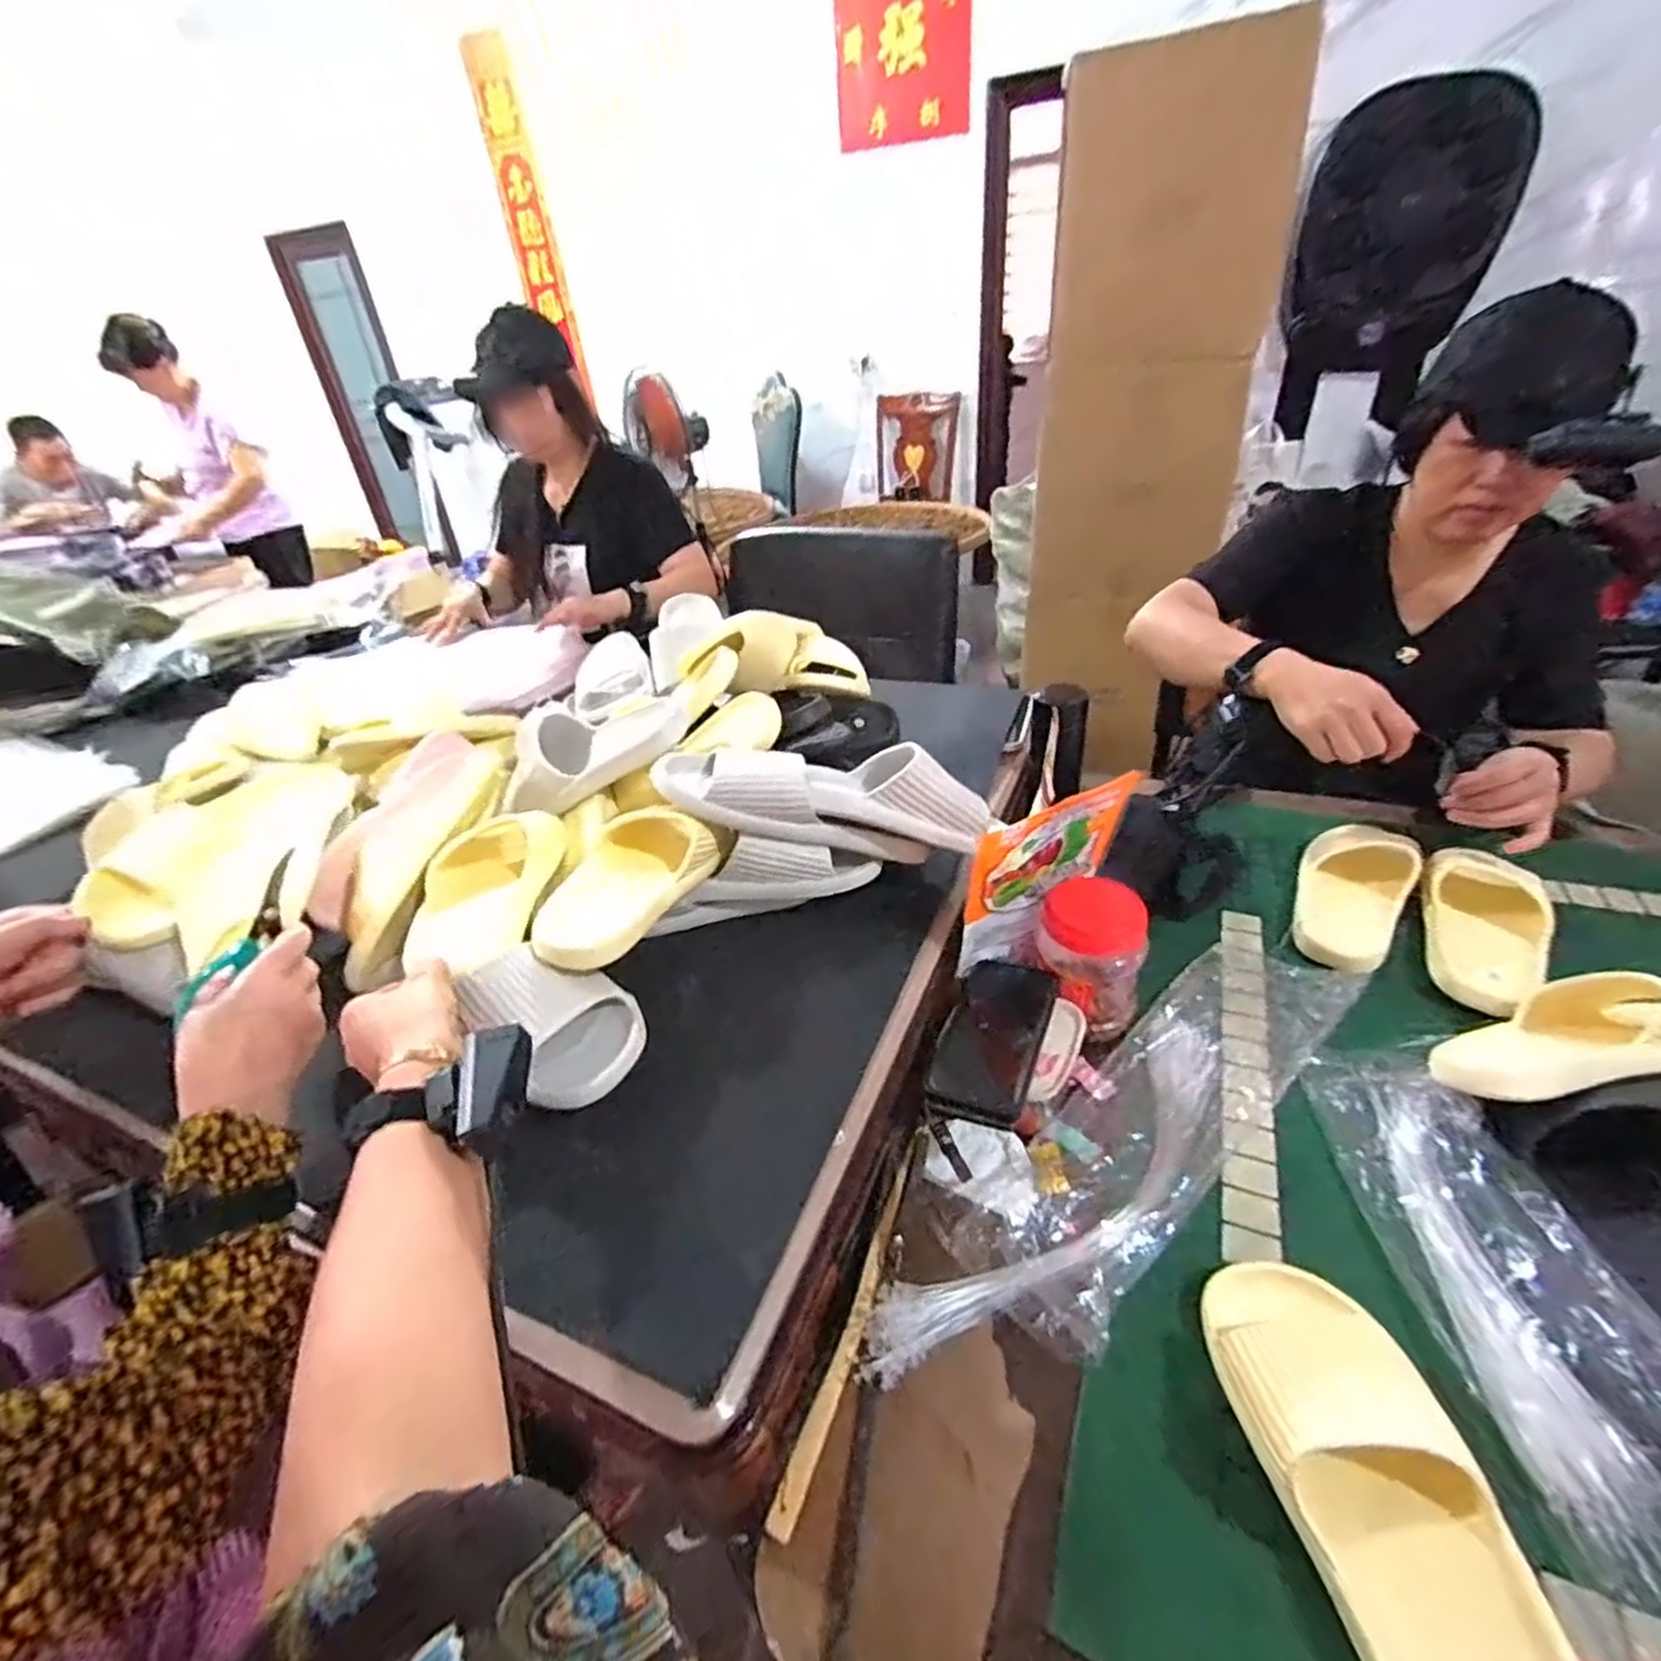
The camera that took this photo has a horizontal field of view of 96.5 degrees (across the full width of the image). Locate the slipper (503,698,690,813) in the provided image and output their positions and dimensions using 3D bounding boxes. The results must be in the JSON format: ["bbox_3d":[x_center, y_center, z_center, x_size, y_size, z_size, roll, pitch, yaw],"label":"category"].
[{"bbox_3d":[-0.253,-0.092,0.788,0.196,0.067,0.088,-26,39,-27],"label":"slipper"}]

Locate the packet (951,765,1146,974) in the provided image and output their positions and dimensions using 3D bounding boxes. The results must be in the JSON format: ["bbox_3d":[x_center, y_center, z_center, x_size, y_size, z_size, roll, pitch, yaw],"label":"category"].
[{"bbox_3d":[0.197,0.043,0.678,0.182,0.157,0.033,-24,39,-26],"label":"packet"}]

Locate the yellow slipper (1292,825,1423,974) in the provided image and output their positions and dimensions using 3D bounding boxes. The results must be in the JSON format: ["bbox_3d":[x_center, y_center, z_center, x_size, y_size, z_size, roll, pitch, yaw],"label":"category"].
[{"bbox_3d":[0.562,0.063,0.795,0.105,0.058,0.233,19,41,30],"label":"yellow slipper"}]

